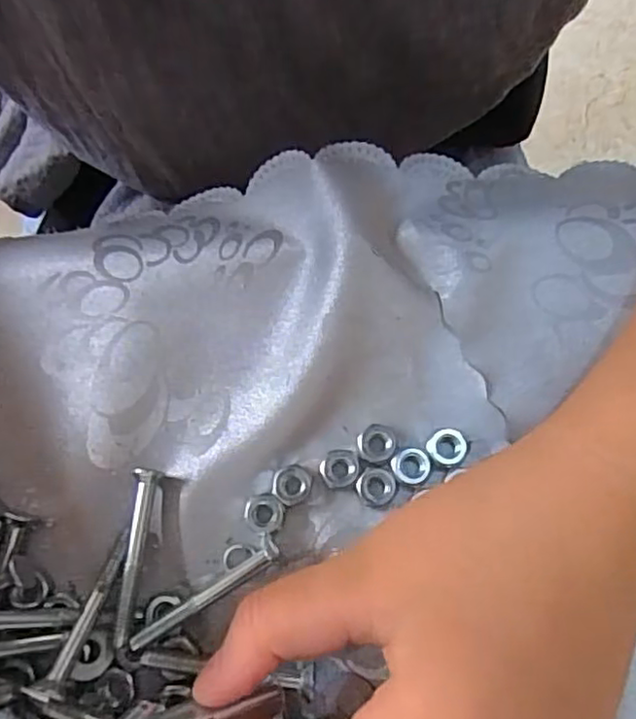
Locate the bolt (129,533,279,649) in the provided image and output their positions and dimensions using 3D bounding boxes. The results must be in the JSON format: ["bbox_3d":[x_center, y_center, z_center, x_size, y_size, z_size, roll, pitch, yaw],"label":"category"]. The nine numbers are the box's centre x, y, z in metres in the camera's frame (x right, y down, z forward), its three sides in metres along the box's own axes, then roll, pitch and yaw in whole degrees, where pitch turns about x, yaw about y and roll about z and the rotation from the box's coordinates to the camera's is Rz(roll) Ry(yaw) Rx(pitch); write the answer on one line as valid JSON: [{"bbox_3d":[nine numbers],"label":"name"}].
[{"bbox_3d":[-0.036,0.077,0.210,0.052,0.009,0.008,-38,77,-6],"label":"bolt"}]

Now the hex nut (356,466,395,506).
[{"bbox_3d":[0.020,0.043,0.219,0.013,0.004,0.013,-35,77,-5],"label":"hex nut"}]

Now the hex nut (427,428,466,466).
[{"bbox_3d":[0.045,0.030,0.220,0.012,0.004,0.012,42,82,12],"label":"hex nut"}]

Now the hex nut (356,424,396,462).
[{"bbox_3d":[0.020,0.029,0.222,0.013,0.006,0.012,-2,76,3],"label":"hex nut"}]

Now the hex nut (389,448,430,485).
[{"bbox_3d":[0.032,0.037,0.220,0.012,0.004,0.012,-33,77,-5],"label":"hex nut"}]

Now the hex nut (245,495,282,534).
[{"bbox_3d":[-0.019,0.053,0.219,0.013,0.004,0.013,-3,76,3],"label":"hex nut"}]

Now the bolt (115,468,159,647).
[{"bbox_3d":[-0.060,0.065,0.214,0.007,0.009,0.055,1,76,4],"label":"bolt"}]

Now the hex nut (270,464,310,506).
[{"bbox_3d":[-0.009,0.044,0.223,0.013,0.004,0.013,42,82,12],"label":"hex nut"}]

